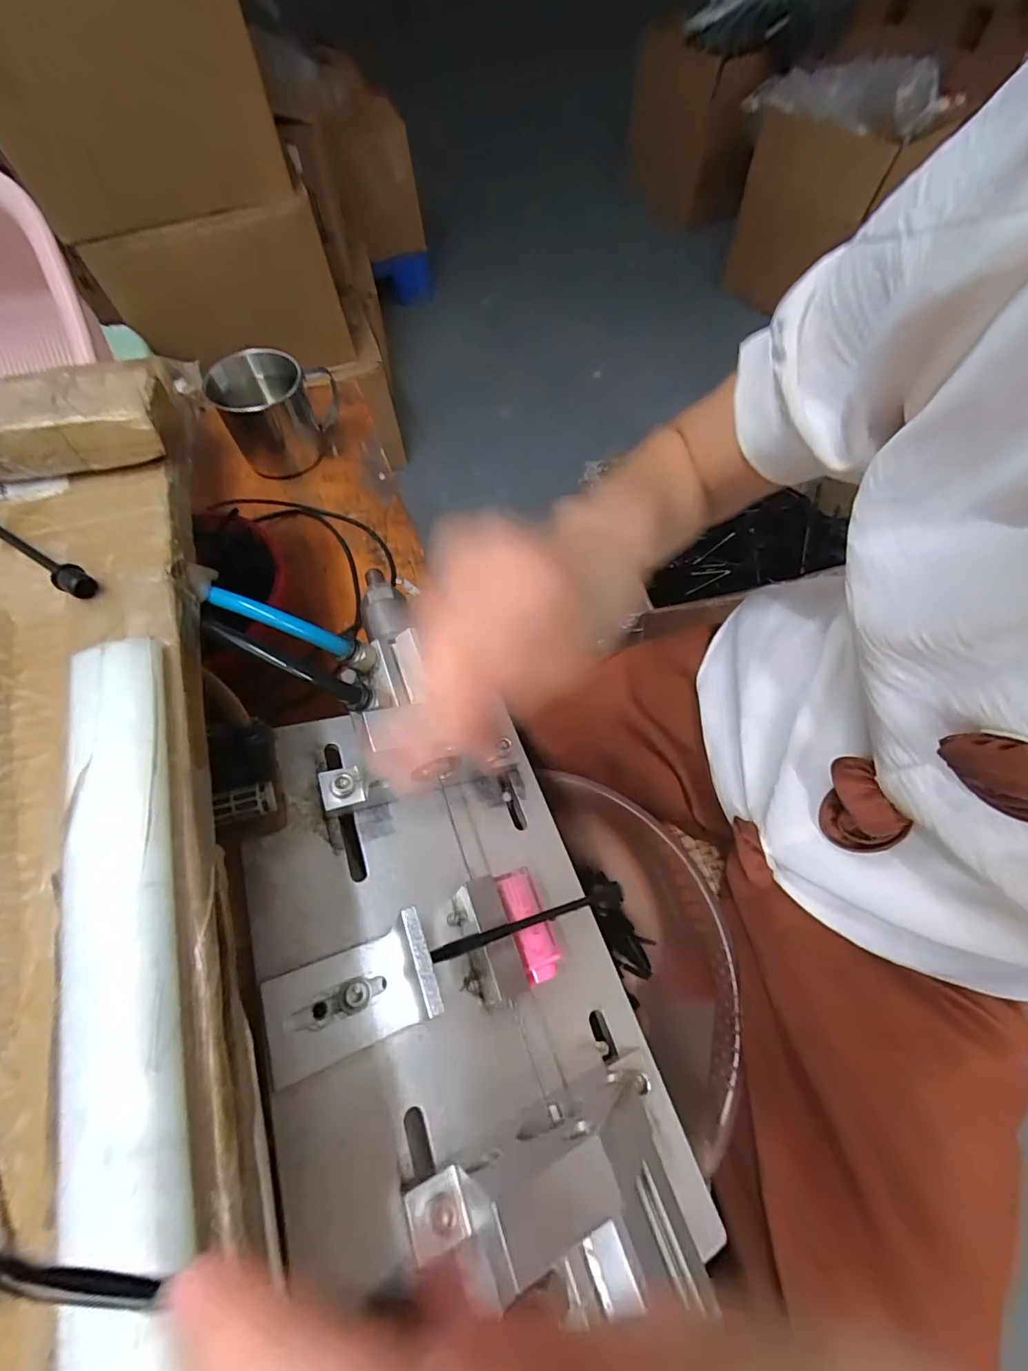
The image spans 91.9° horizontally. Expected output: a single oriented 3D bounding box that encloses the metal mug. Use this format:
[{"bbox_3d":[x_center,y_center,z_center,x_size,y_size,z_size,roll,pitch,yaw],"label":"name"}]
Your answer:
[{"bbox_3d":[-0.193,-0.231,0.415,0.094,0.070,0.082,-23,66,-8],"label":"metal mug"}]

